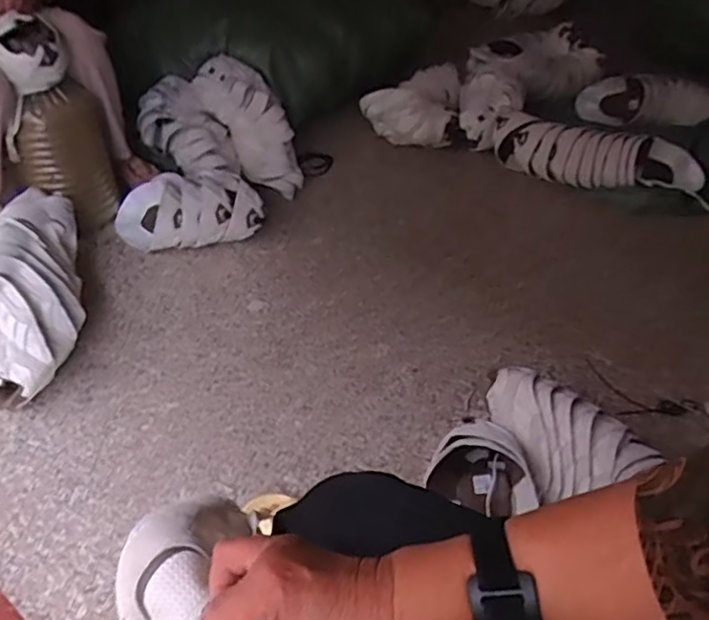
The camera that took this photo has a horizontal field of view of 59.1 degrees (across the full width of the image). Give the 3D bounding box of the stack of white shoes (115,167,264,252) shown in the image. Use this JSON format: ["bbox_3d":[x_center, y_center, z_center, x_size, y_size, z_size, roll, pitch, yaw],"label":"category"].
[{"bbox_3d":[-0.396,-0.238,1.462,0.364,0.104,0.182,2,46,1],"label":"stack of white shoes"}]

